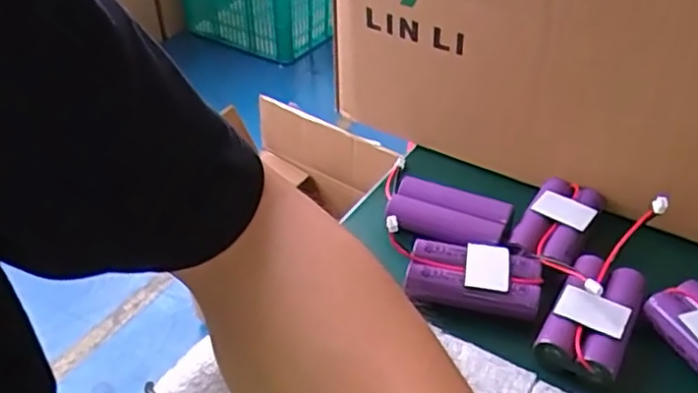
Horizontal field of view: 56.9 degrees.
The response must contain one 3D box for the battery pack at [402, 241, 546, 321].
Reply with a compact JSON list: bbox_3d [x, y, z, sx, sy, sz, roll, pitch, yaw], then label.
[{"bbox_3d":[0.064,0.040,0.328,0.065,0.014,0.035,8,41,10],"label":"battery pack"}]

